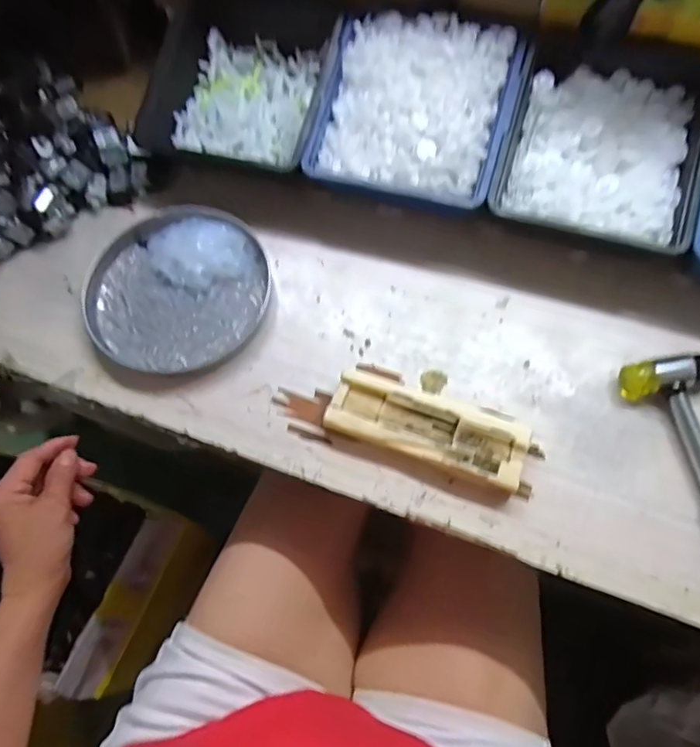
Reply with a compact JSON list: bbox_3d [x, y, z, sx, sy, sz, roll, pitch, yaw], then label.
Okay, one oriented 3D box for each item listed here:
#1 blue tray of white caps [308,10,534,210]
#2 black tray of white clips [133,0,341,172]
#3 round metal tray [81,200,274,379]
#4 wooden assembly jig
[{"bbox_3d":[0.051,-0.211,0.453,0.149,0.035,0.154,16,70,9],"label":"blue tray of white caps"},{"bbox_3d":[-0.090,-0.251,0.500,0.149,0.070,0.176,11,70,7],"label":"black tray of white clips"},{"bbox_3d":[-0.139,-0.072,0.466,0.144,0.020,0.140,-1,69,2],"label":"round metal tray"},{"bbox_3d":[0.059,0.040,0.407,0.146,0.024,0.055,21,71,10],"label":"wooden assembly jig"}]

